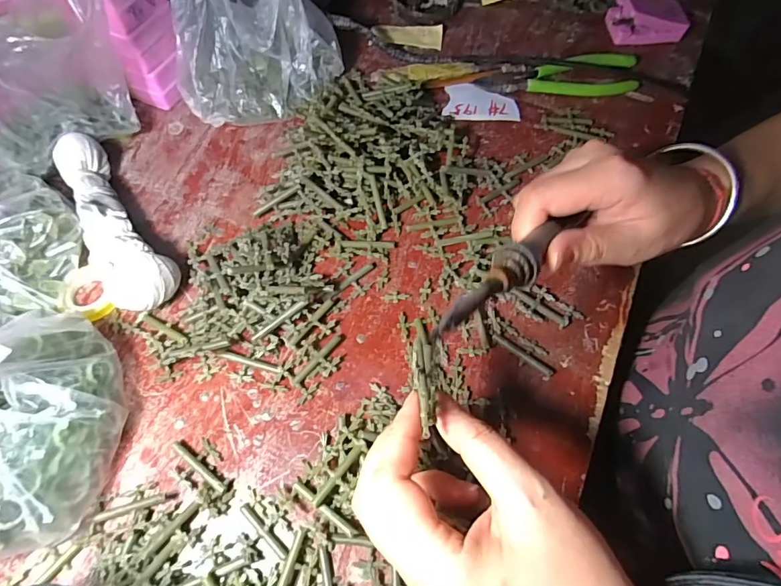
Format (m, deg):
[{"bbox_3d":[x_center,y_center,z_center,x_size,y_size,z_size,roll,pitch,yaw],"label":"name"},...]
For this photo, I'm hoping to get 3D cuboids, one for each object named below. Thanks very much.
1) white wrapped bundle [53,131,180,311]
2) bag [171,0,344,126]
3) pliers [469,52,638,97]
[{"bbox_3d":[-0.208,-0.050,0.338,0.049,0.041,0.166,-33,68,-17],"label":"white wrapped bundle"},{"bbox_3d":[-0.116,-0.227,0.370,0.140,0.139,0.102,-20,65,-11],"label":"bag"},{"bbox_3d":[0.160,-0.203,0.430,0.156,0.011,0.046,-6,63,-5],"label":"pliers"}]

